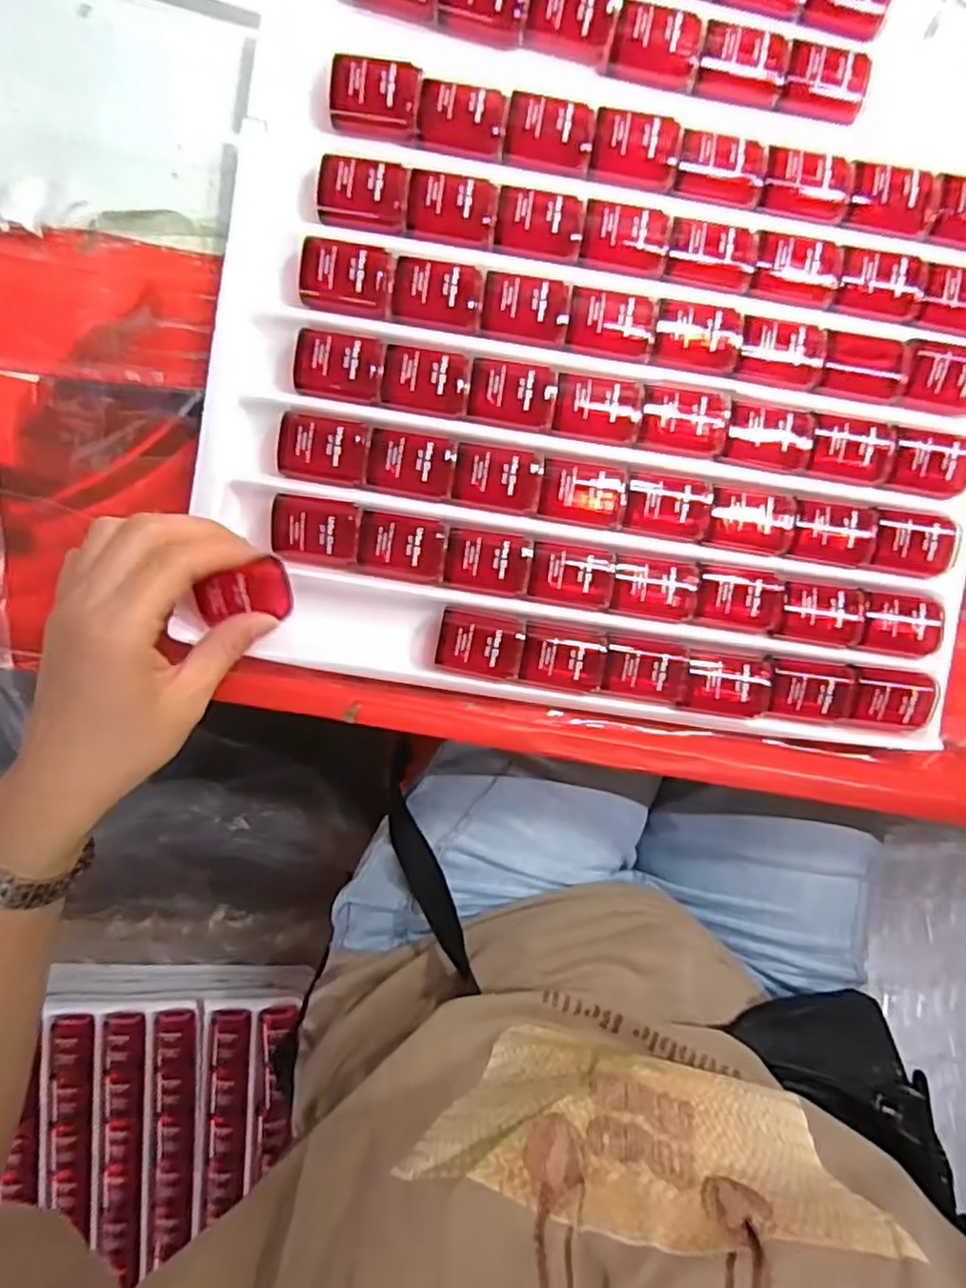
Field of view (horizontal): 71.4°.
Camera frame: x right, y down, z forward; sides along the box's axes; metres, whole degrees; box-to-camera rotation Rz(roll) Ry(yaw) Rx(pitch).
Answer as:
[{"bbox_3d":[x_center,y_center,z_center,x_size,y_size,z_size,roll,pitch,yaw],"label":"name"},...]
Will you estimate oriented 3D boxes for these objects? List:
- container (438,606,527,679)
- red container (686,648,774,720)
[{"bbox_3d":[-0.001,-0.001,0.342,0.041,0.023,0.030,11,92,-4],"label":"container"},{"bbox_3d":[0.124,0.021,0.348,0.042,0.020,0.030,9,92,-4],"label":"red container"}]

